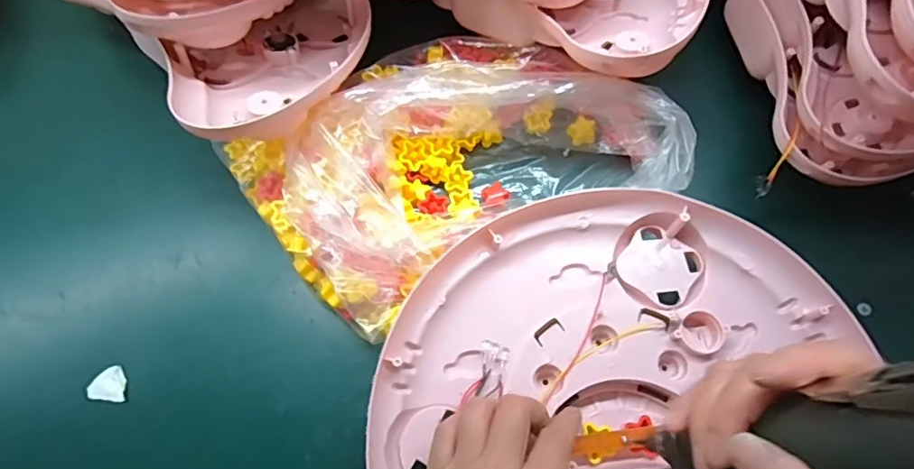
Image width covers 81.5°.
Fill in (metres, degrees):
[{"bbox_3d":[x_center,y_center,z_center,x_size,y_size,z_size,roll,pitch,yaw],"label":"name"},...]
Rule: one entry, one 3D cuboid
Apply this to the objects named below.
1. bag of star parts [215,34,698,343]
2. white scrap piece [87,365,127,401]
[{"bbox_3d":[-0.006,-0.072,0.447,0.331,0.072,0.212,-25,70,-10],"label":"bag of star parts"},{"bbox_3d":[-0.270,0.116,0.409,0.027,0.004,0.026,-8,68,-3],"label":"white scrap piece"}]

